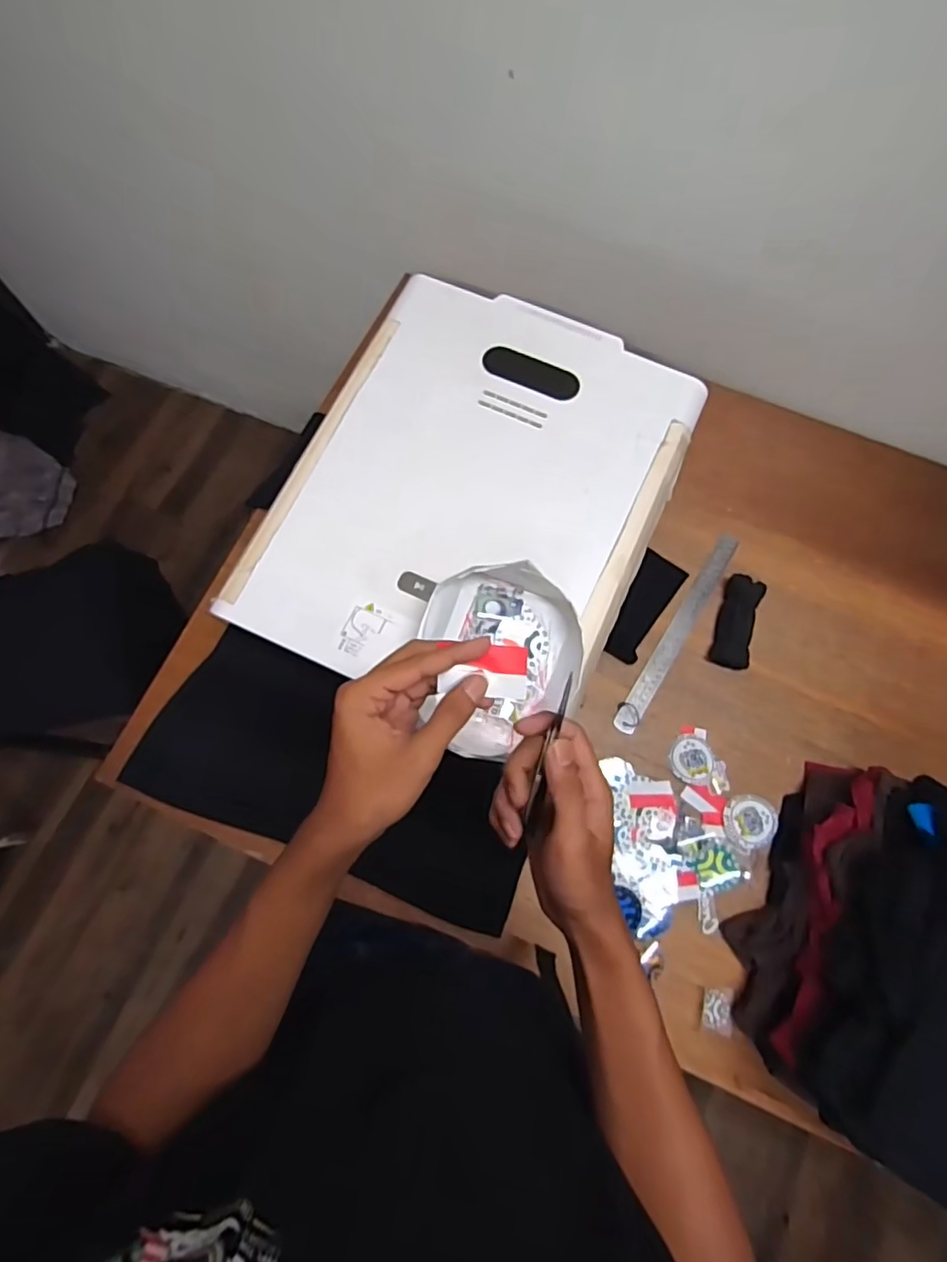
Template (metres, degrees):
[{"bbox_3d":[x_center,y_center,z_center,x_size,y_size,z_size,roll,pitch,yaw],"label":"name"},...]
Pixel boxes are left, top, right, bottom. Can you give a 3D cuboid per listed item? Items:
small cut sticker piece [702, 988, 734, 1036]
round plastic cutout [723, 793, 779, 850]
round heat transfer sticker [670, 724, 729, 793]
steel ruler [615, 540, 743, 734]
[{"bbox_3d":[0.281,0.438,0.673,0.037,0.005,0.046,7,74,0],"label":"small cut sticker piece"},{"bbox_3d":[0.346,0.237,0.727,0.061,0.010,0.063,0,74,-1],"label":"round plastic cutout"},{"bbox_3d":[0.292,0.162,0.748,0.077,0.010,0.072,19,75,4],"label":"round heat transfer sticker"},{"bbox_3d":[0.281,-0.002,0.797,0.029,0.005,0.322,32,77,9],"label":"steel ruler"}]

